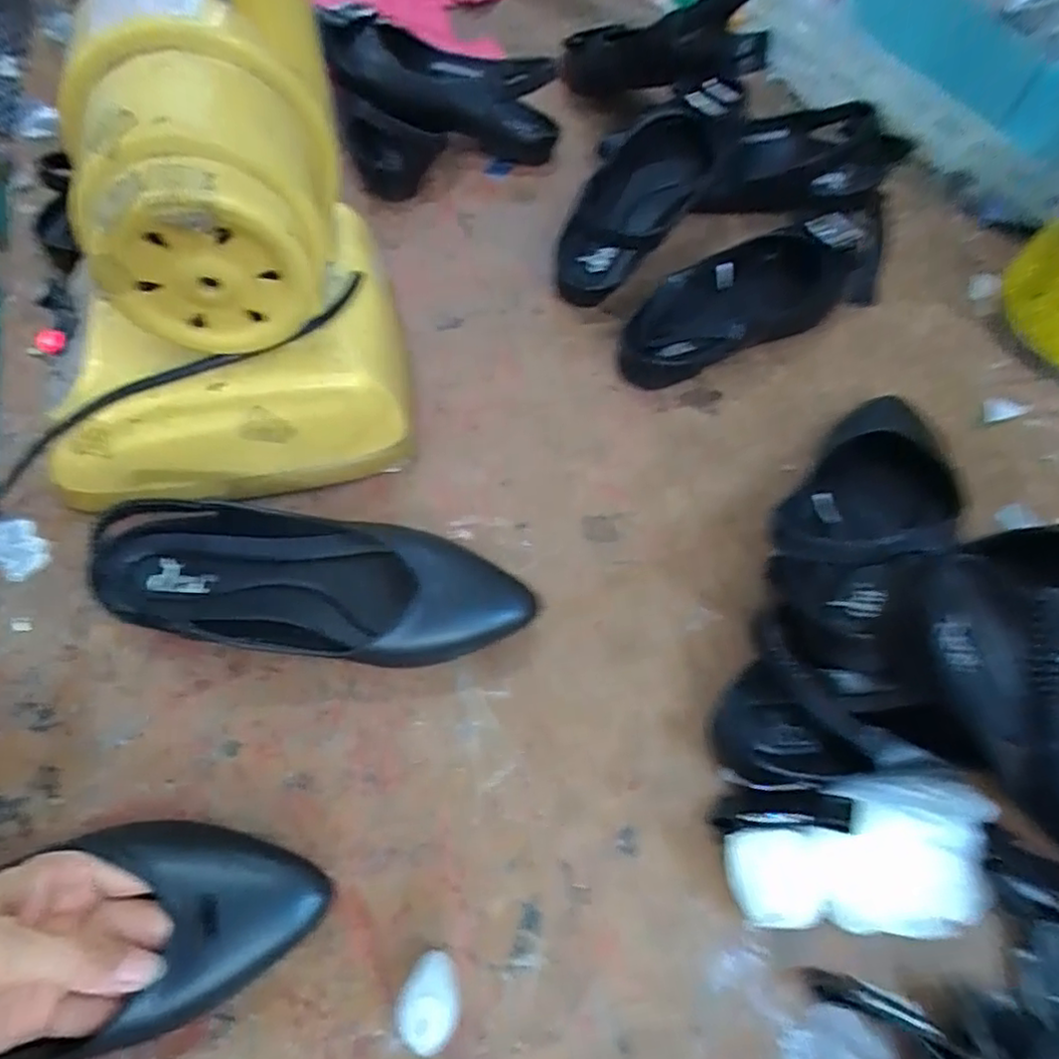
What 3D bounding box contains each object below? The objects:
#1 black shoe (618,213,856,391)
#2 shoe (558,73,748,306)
[{"bbox_3d":[0.159,-0.174,0.485,0.222,0.046,0.078,-24,66,-15],"label":"black shoe"},{"bbox_3d":[0.092,-0.268,0.509,0.082,0.064,0.214,33,80,14],"label":"shoe"}]

